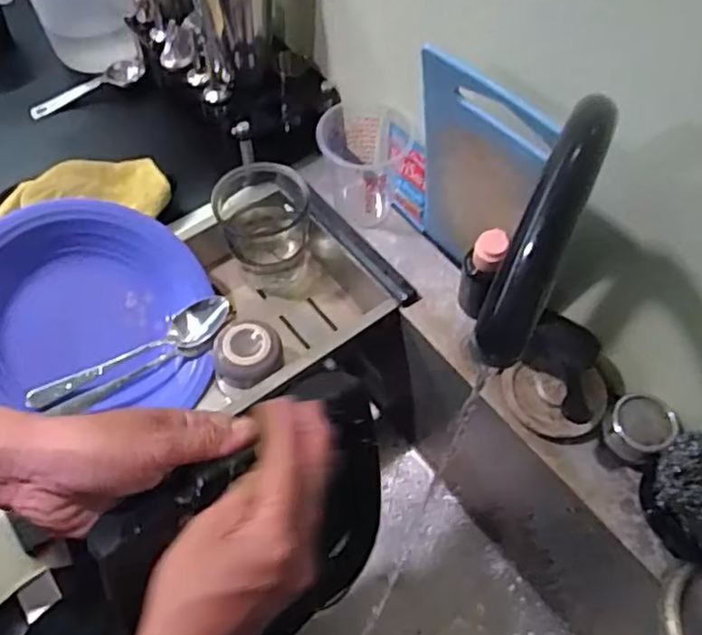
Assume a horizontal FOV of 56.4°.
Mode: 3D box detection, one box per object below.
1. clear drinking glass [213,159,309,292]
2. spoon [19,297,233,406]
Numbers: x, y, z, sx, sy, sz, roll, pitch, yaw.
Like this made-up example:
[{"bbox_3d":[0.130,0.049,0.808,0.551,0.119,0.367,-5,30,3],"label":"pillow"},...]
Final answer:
[{"bbox_3d":[-0.085,-0.092,0.653,0.092,0.101,0.101,-6,58,-6],"label":"clear drinking glass"},{"bbox_3d":[-0.195,0.029,0.579,0.183,0.023,0.033,-23,62,-16],"label":"spoon"}]

